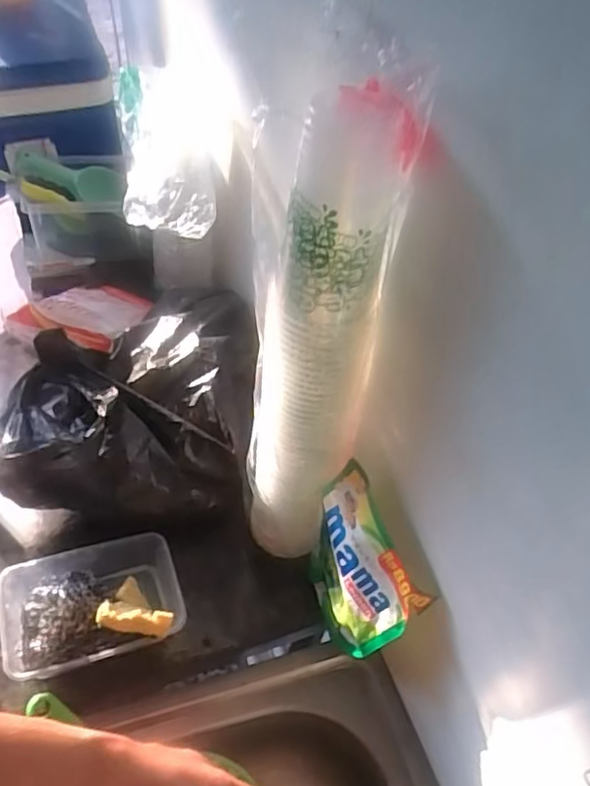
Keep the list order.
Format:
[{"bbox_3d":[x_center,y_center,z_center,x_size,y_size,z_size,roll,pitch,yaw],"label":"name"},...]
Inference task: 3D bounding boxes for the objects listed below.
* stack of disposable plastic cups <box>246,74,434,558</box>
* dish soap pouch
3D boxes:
[{"bbox_3d":[0.015,-0.025,0.573,0.101,0.489,0.100,5,49,-1],"label":"stack of disposable plastic cups"},{"bbox_3d":[0.061,0.180,0.627,0.052,0.186,0.153,-14,52,-17],"label":"dish soap pouch"}]

